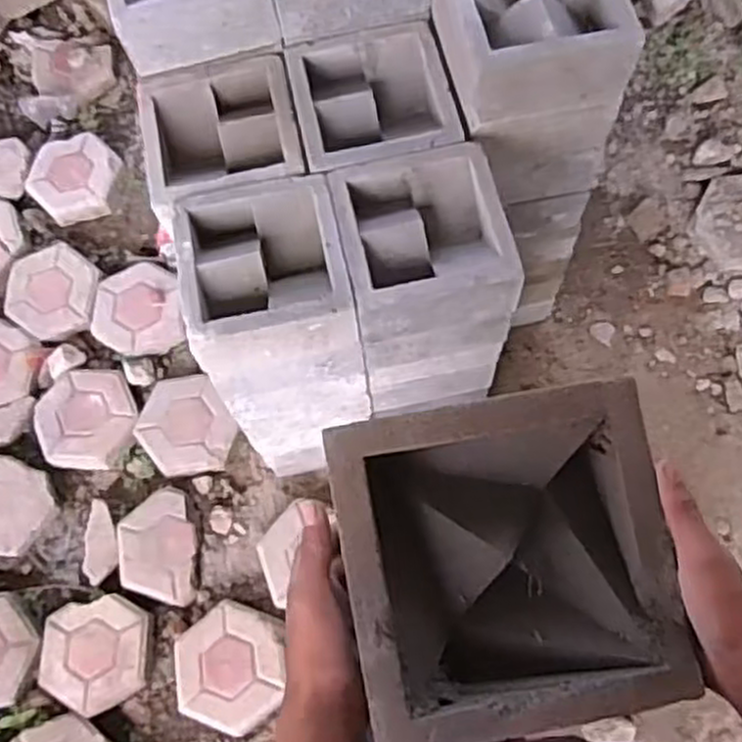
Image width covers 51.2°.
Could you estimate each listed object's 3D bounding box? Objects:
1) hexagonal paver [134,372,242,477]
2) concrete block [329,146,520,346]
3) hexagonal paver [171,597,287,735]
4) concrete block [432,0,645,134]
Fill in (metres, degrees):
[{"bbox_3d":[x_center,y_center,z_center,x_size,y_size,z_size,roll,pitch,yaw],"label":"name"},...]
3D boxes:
[{"bbox_3d":[-0.370,0.114,1.554,0.182,0.061,0.209,-33,70,-11],"label":"hexagonal paver"},{"bbox_3d":[0.067,-0.160,0.975,0.199,0.104,0.204,-12,70,0],"label":"concrete block"},{"bbox_3d":[-0.258,0.517,1.367,0.184,0.046,0.200,15,69,9],"label":"hexagonal paver"},{"bbox_3d":[0.203,-0.431,0.960,0.218,0.105,0.216,-13,70,0],"label":"concrete block"}]

